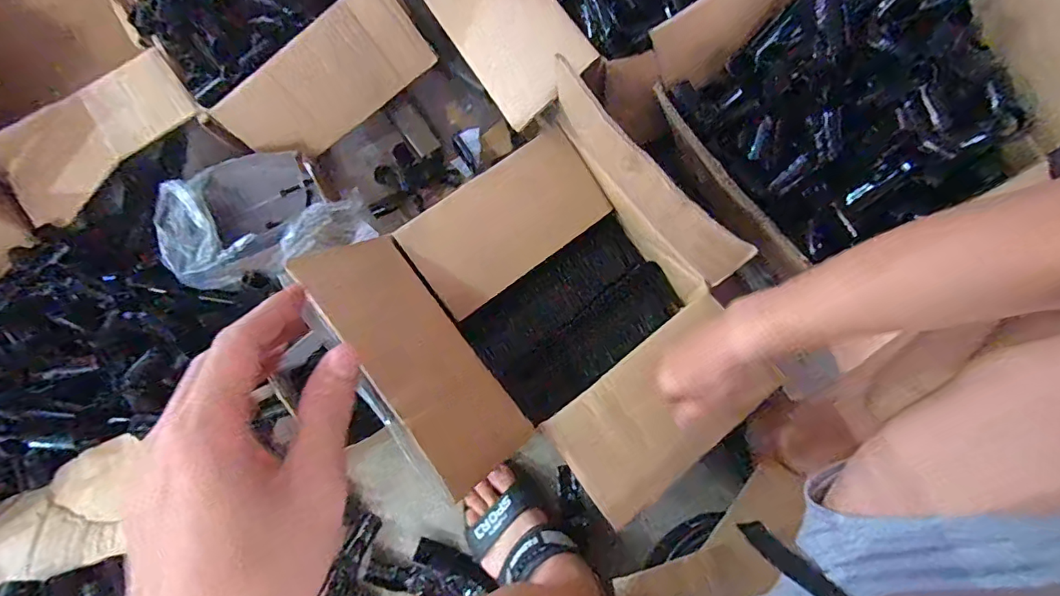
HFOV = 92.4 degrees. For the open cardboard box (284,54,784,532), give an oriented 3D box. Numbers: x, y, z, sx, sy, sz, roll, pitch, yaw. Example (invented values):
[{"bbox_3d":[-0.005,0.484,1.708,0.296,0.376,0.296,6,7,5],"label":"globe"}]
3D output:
[{"bbox_3d":[0.030,0.016,0.588,0.354,0.209,0.412,-37,76,-10],"label":"open cardboard box"}]

